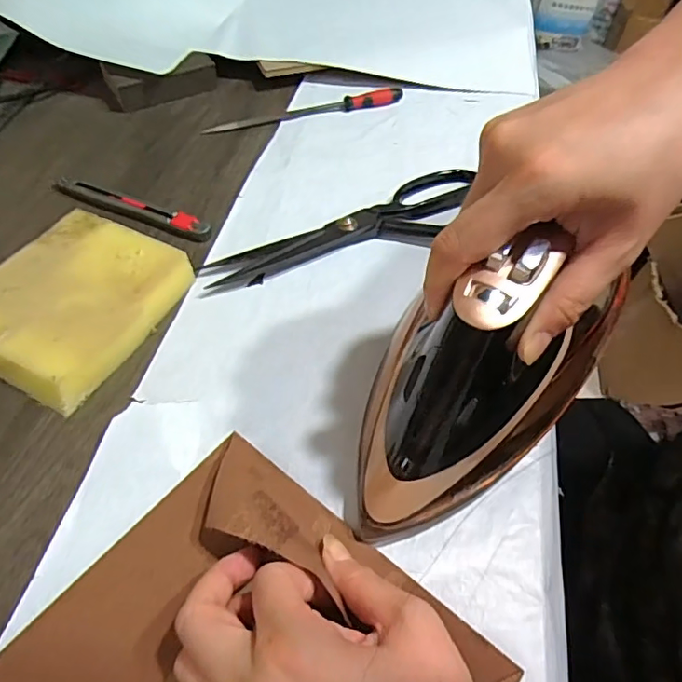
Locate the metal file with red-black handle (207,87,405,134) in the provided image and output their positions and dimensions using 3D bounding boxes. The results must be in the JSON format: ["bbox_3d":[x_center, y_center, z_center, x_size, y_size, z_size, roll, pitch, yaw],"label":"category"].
[{"bbox_3d":[-0.032,-0.223,0.513,0.197,0.011,0.016,-15,56,-15],"label":"metal file with red-black handle"}]

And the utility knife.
[{"bbox_3d":[-0.166,-0.108,0.421,0.141,0.008,0.020,18,54,10],"label":"utility knife"}]

